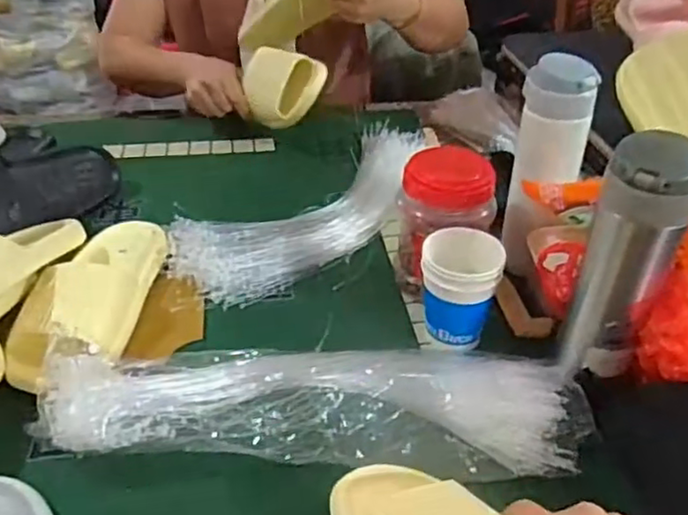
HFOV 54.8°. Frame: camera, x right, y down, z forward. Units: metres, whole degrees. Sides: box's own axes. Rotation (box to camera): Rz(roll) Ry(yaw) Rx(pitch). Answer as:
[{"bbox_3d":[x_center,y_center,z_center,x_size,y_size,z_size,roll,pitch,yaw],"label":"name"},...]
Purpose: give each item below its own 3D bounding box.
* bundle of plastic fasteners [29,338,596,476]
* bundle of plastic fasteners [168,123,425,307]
[{"bbox_3d":[-0.022,0.109,0.532,0.409,0.052,0.123,0,36,0],"label":"bundle of plastic fasteners"},{"bbox_3d":[-0.020,-0.078,0.833,0.180,0.025,0.446,26,43,31],"label":"bundle of plastic fasteners"}]

